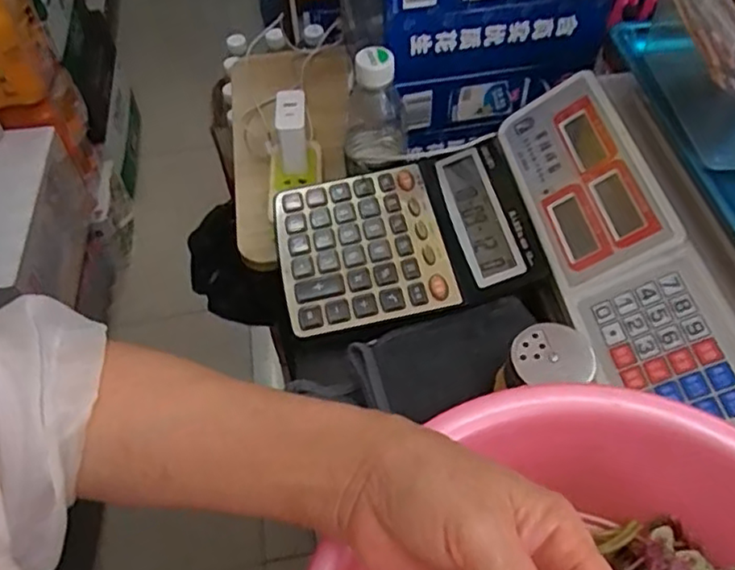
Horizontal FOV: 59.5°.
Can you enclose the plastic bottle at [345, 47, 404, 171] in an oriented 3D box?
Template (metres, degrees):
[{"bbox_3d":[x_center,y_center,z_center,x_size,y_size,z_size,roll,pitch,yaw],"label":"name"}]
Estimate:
[{"bbox_3d":[0.007,-0.152,0.574,0.058,0.111,0.064,-2,54,0],"label":"plastic bottle"}]

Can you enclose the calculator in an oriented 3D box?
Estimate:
[{"bbox_3d":[0.027,-0.043,0.526,0.194,0.036,0.153,-9,54,-5],"label":"calculator"}]

